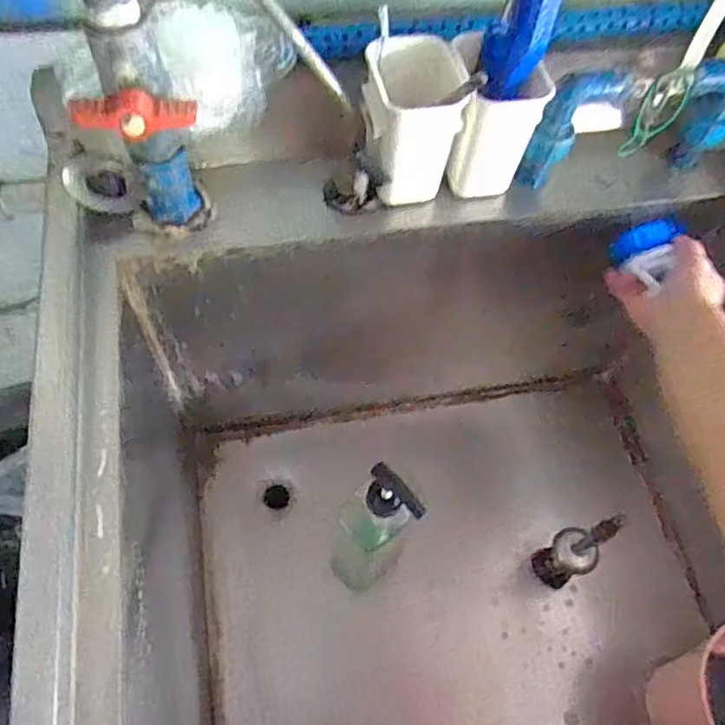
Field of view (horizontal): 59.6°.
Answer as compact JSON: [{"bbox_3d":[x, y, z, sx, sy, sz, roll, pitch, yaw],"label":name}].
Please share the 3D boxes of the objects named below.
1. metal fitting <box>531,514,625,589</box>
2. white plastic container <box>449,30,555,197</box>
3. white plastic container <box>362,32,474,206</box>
[{"bbox_3d":[0.249,0.214,0.726,0.042,0.205,0.054,-28,66,-18],"label":"metal fitting"},{"bbox_3d":[0.110,-0.212,0.559,0.072,0.112,0.082,-3,61,-6],"label":"white plastic container"},{"bbox_3d":[0.042,-0.205,0.544,0.078,0.108,0.084,0,61,-4],"label":"white plastic container"}]

